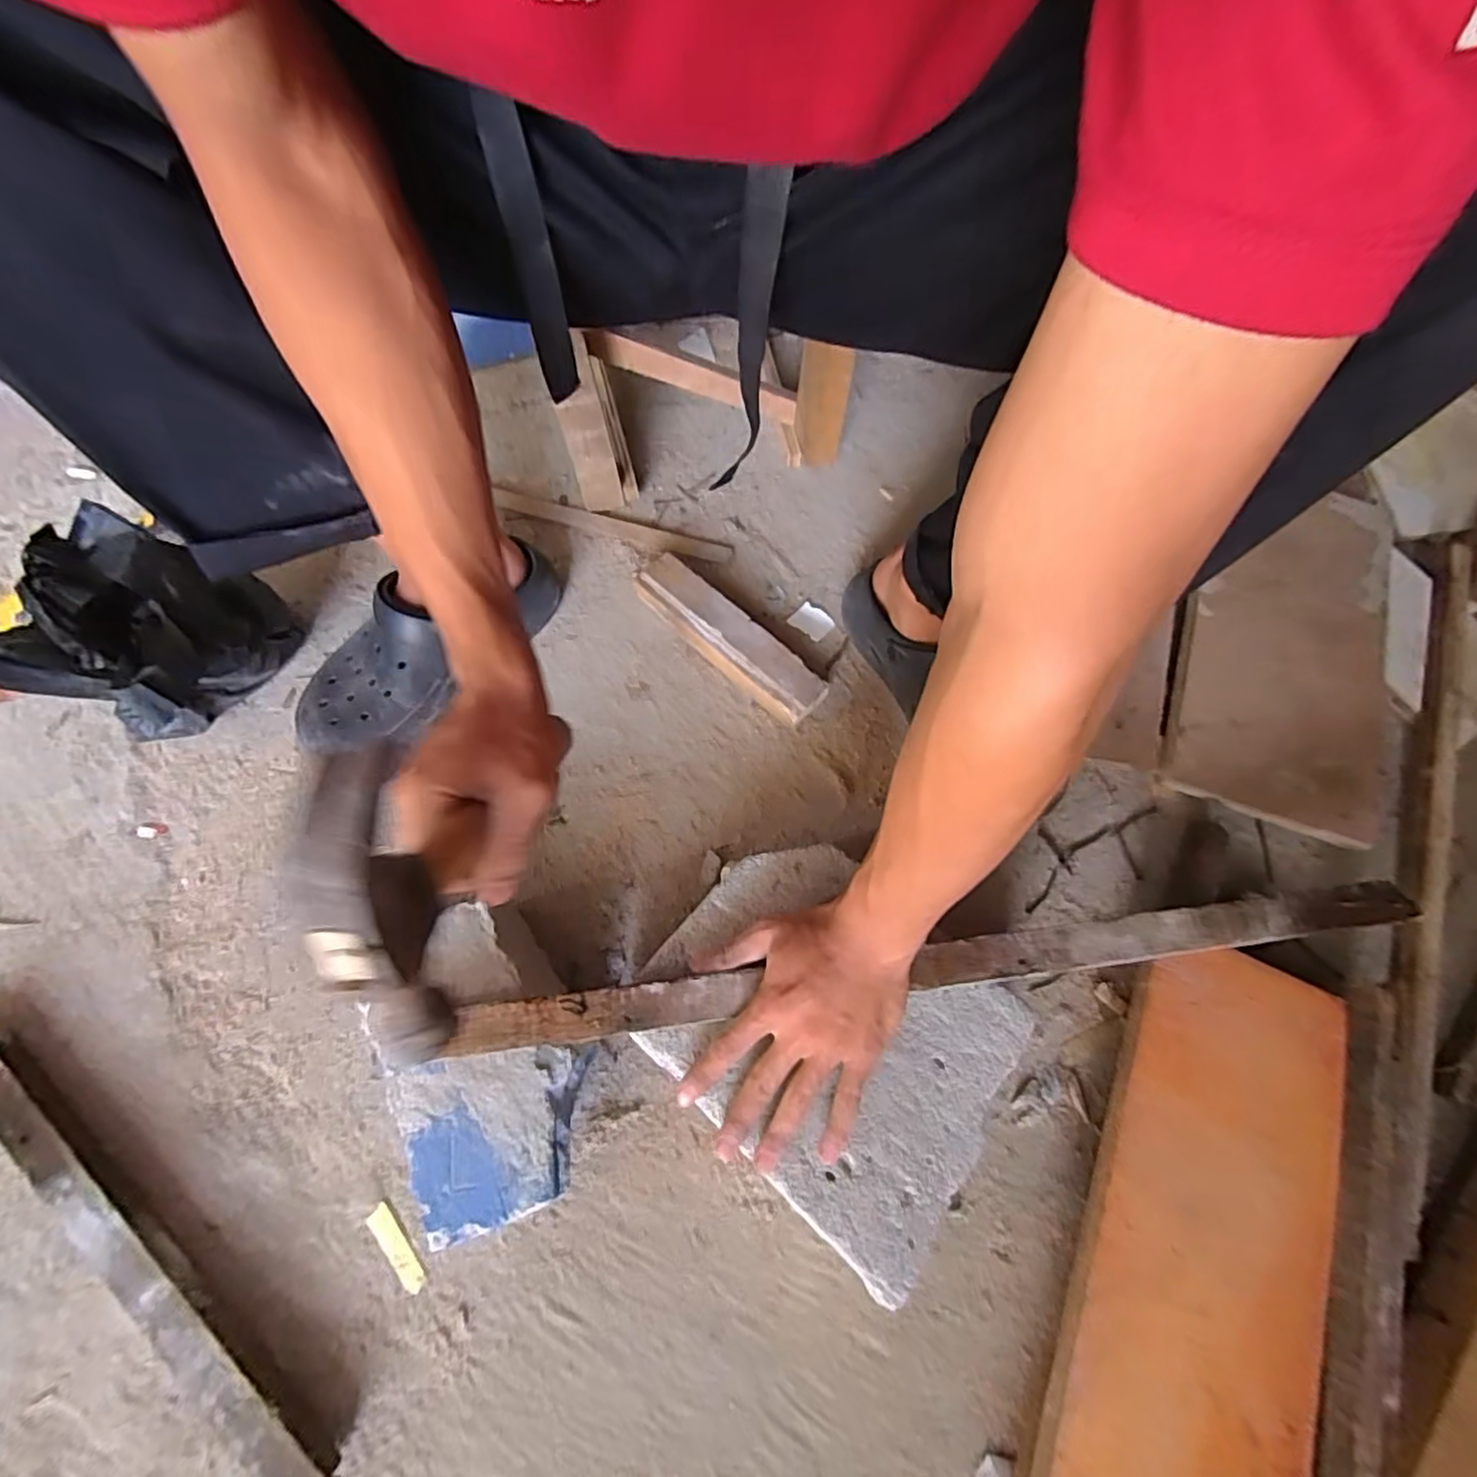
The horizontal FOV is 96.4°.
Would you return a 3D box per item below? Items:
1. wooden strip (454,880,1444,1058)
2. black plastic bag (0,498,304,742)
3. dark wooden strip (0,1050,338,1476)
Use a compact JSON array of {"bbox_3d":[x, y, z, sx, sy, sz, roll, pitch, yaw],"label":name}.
[{"bbox_3d":[0.141,0.152,0.448,0.657,0.016,0.031,-6,67,-4],"label":"wooden strip"},{"bbox_3d":[-0.461,-0.077,0.517,0.171,0.236,0.163,5,67,2],"label":"black plastic bag"},{"bbox_3d":[-0.412,0.339,0.445,0.403,0.028,0.028,36,70,13],"label":"dark wooden strip"}]

